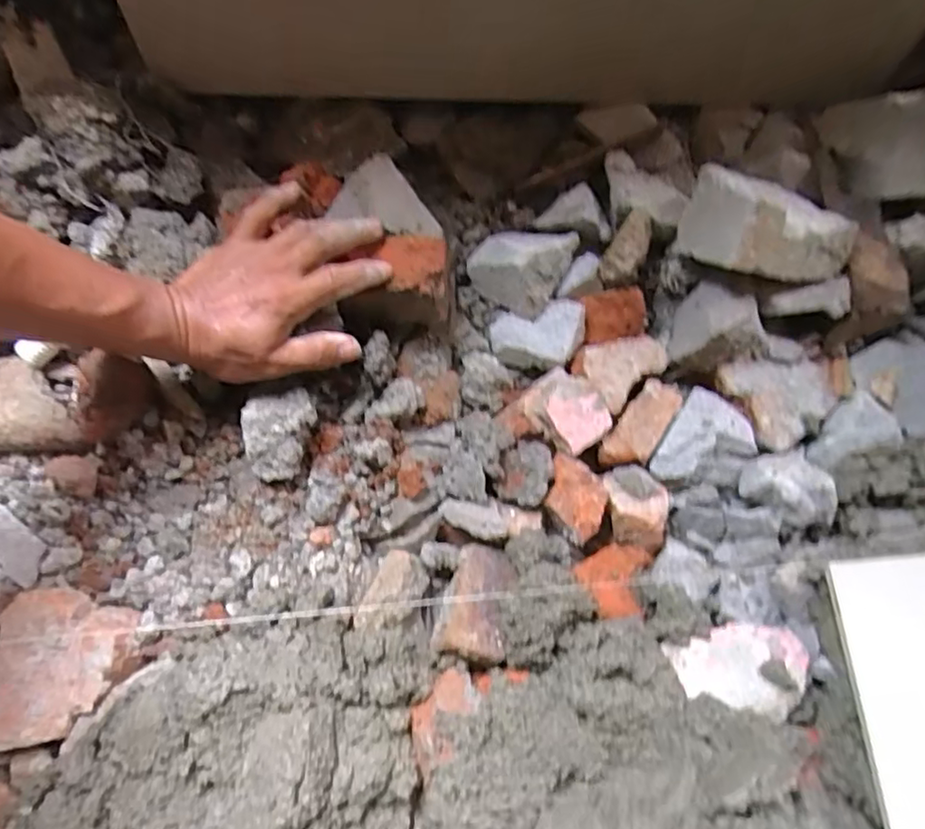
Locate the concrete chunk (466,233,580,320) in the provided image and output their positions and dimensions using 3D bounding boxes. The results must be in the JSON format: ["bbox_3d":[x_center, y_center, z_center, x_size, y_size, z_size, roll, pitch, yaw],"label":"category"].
[{"bbox_3d":[0.046,-0.126,0.489,0.072,0.041,0.071,25,75,4],"label":"concrete chunk"}]

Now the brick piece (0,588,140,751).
[{"bbox_3d":[-0.256,0.160,0.397,0.081,0.027,0.090,2,75,-2],"label":"brick piece"}]

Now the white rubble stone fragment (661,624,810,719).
[{"bbox_3d":[0.182,0.165,0.410,0.090,0.021,0.053,4,72,0],"label":"white rubble stone fragment"}]

